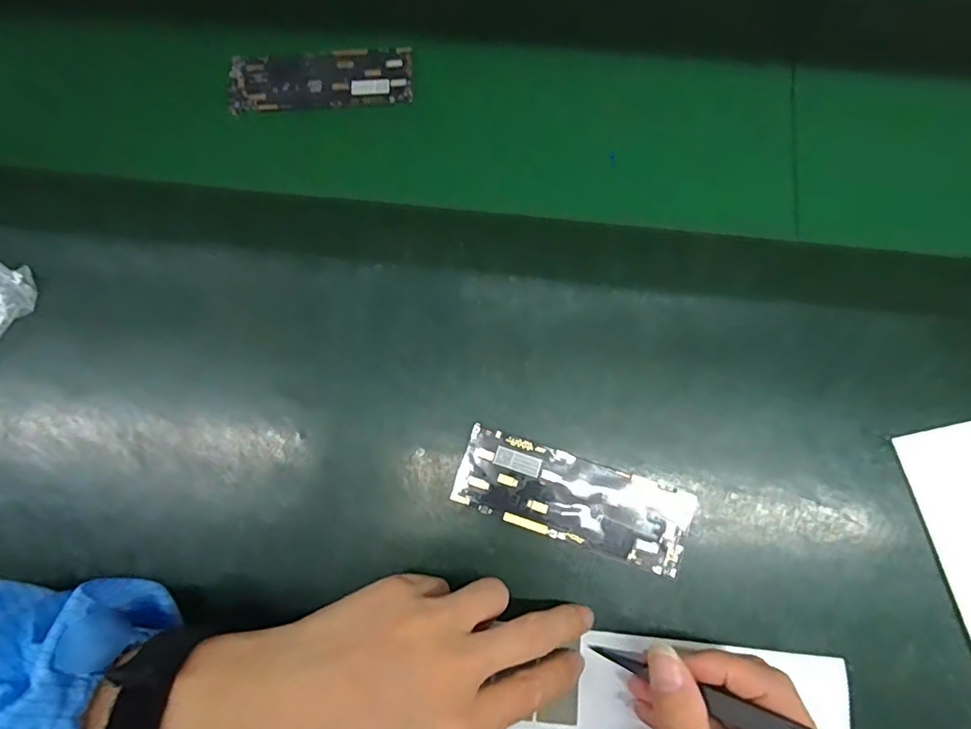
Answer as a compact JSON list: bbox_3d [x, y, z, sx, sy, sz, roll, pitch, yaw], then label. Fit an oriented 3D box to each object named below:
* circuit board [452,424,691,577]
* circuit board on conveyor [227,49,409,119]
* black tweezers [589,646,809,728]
[{"bbox_3d":[0.047,0.072,0.277,0.124,0.004,0.044,18,76,4],"label":"circuit board"},{"bbox_3d":[-0.108,-0.188,0.345,0.119,0.006,0.044,-7,75,-3],"label":"circuit board on conveyor"},{"bbox_3d":[0.097,0.144,0.223,0.010,0.115,0.010,25,72,-36],"label":"black tweezers"}]

